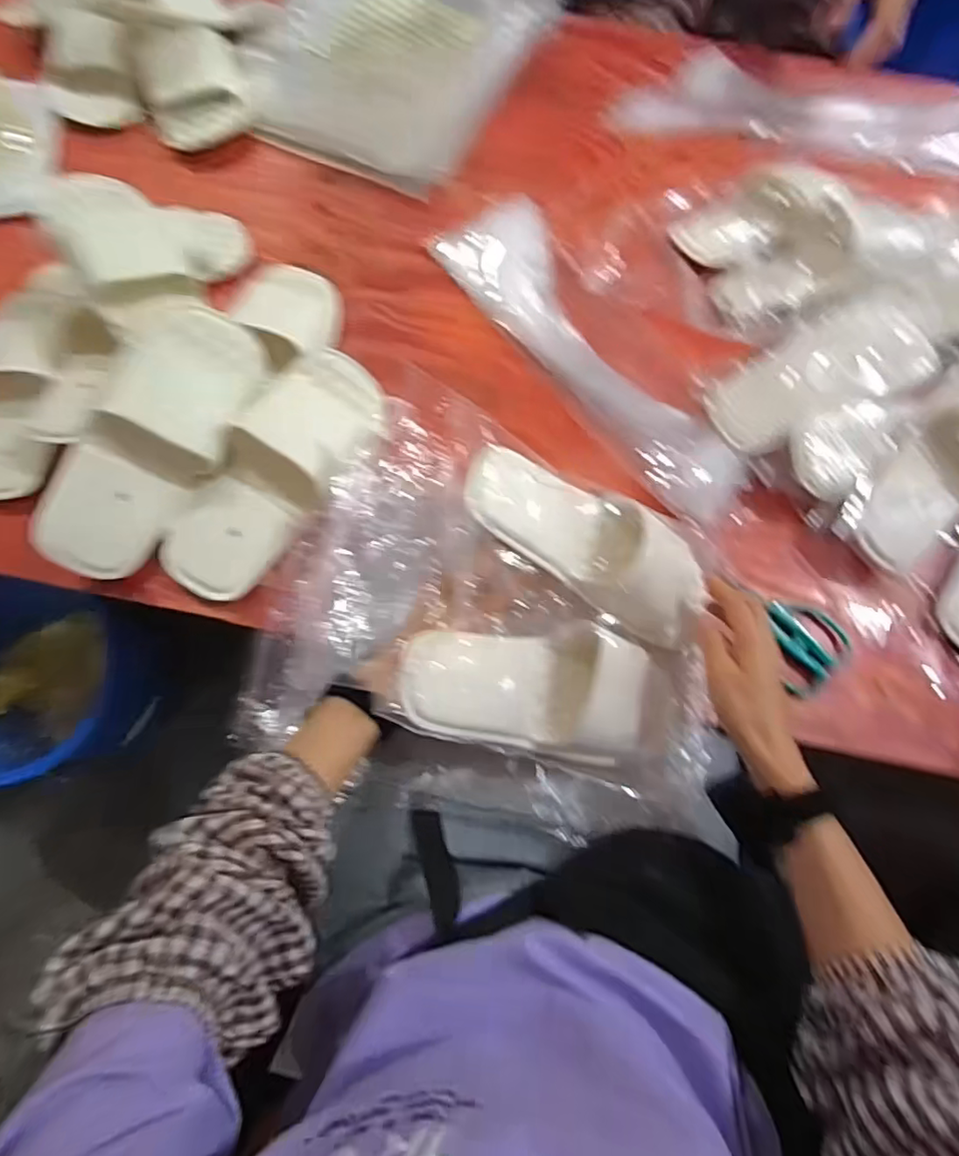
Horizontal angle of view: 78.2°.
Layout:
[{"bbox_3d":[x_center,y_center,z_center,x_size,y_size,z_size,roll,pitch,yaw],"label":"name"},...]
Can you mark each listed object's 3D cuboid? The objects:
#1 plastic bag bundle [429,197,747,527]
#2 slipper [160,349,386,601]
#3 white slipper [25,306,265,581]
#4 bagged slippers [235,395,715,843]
[{"bbox_3d":[0.129,-0.252,0.641,0.134,0.049,0.439,-37,78,-12],"label":"plastic bag bundle"},{"bbox_3d":[-0.195,-0.106,0.574,0.109,0.054,0.276,32,75,8],"label":"slipper"},{"bbox_3d":[-0.303,-0.130,0.547,0.110,0.040,0.277,35,79,-34],"label":"white slipper"},{"bbox_3d":[0.038,0.040,0.506,0.385,0.095,0.298,22,78,-13],"label":"bagged slippers"}]

